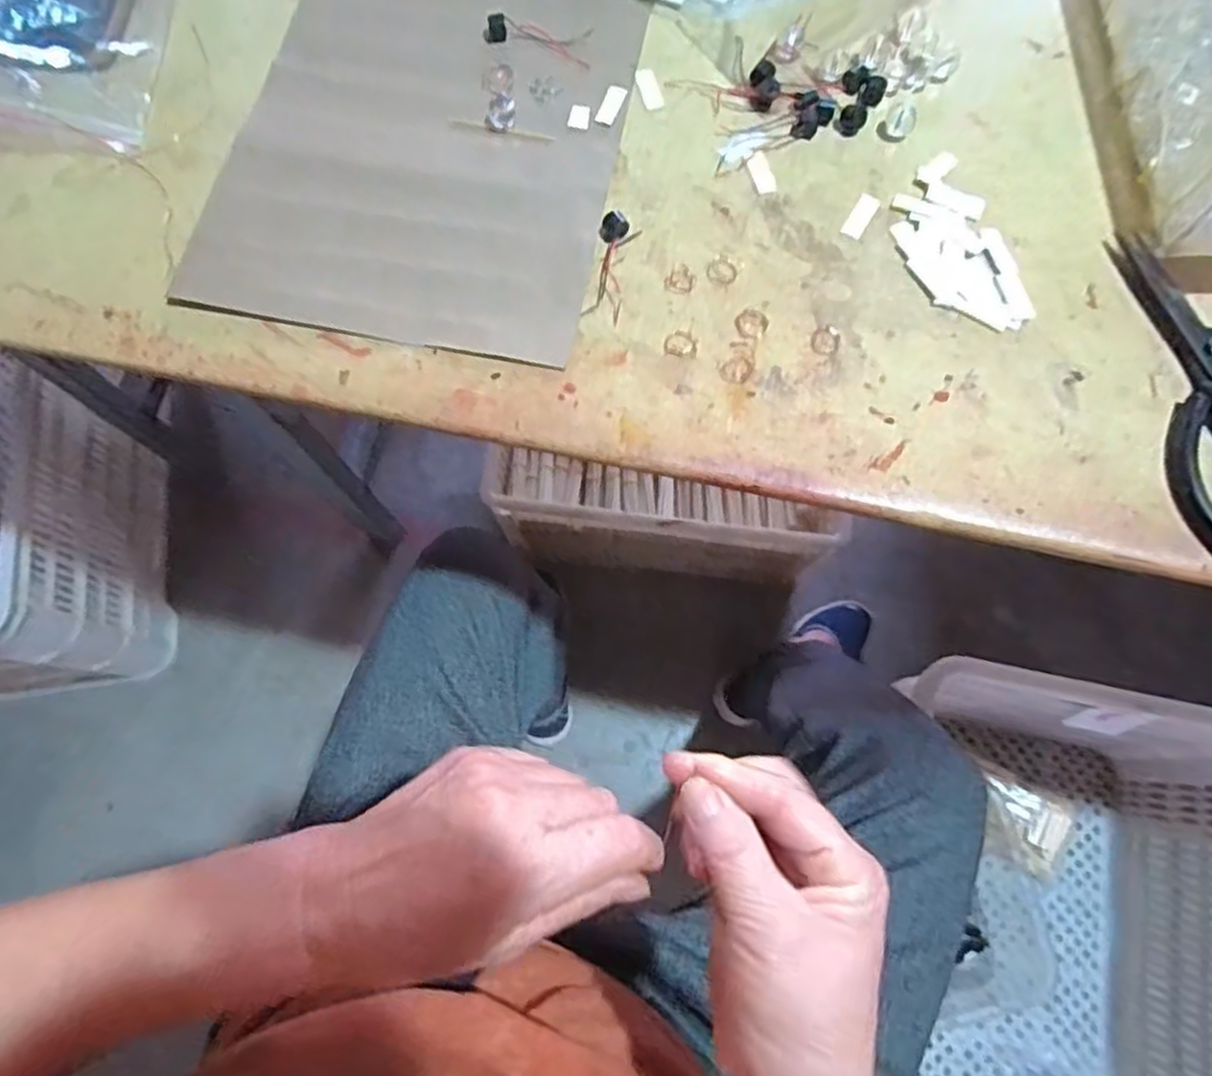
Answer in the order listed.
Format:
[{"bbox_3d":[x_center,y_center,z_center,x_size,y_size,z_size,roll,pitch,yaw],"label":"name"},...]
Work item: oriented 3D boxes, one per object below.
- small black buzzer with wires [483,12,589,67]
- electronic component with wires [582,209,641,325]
[{"bbox_3d":[-0.040,-0.293,0.424,0.062,0.008,0.024,11,73,4],"label":"small black buzzer with wires"},{"bbox_3d":[0.003,-0.140,0.375,0.020,0.011,0.061,13,73,4],"label":"electronic component with wires"}]

